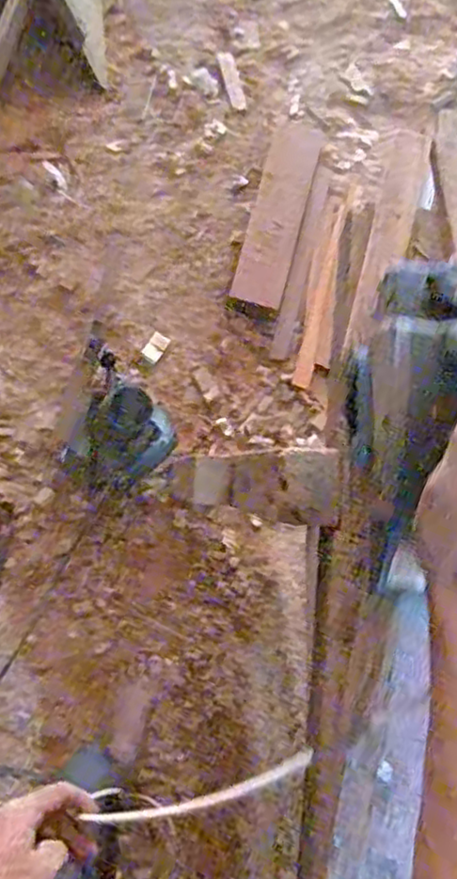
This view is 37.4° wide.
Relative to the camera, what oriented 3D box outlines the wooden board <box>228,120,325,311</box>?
[{"bbox_3d":[0.118,-0.525,1.510,0.108,0.033,0.498,14,71,4],"label":"wooden board"}]

